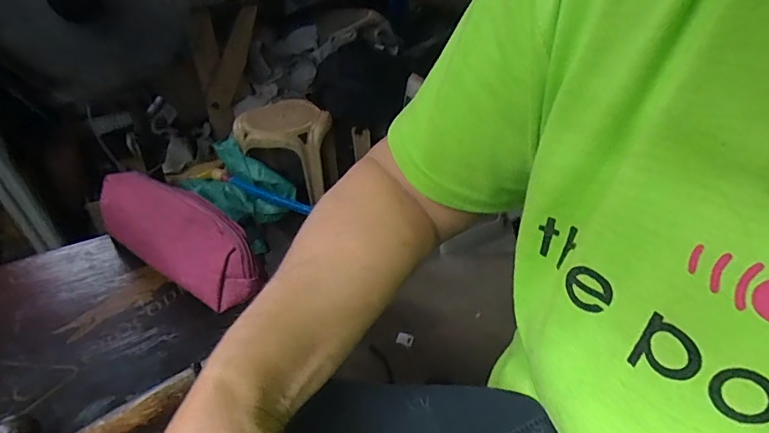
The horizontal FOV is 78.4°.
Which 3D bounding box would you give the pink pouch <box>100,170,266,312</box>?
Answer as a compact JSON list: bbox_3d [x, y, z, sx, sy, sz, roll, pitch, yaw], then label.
[{"bbox_3d":[-0.198,0.014,0.455,0.208,0.079,0.038,24,4,24],"label":"pink pouch"}]

